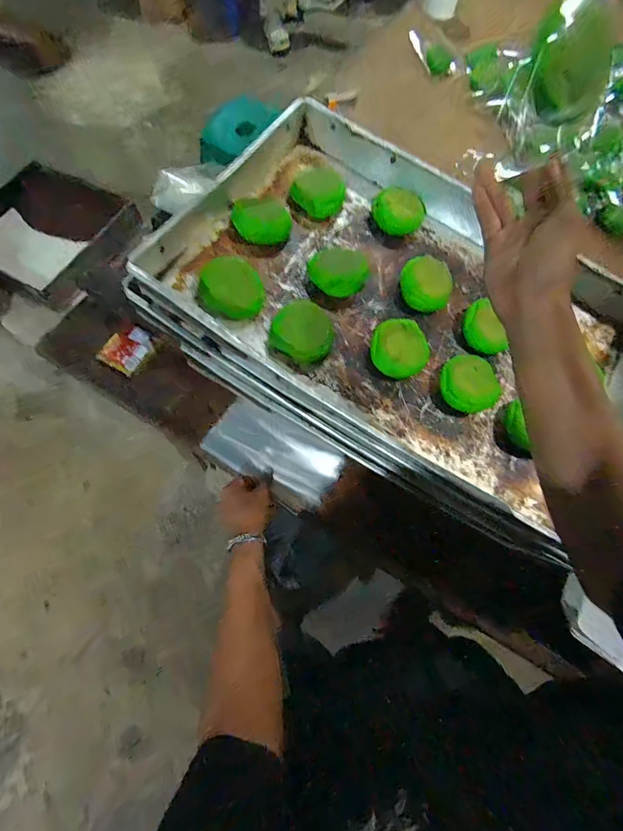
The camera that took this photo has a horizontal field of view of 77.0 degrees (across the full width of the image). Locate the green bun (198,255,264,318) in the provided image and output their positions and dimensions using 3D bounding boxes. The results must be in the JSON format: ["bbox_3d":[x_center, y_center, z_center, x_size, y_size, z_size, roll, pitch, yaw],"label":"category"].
[{"bbox_3d":[-0.102,-0.164,0.506,0.082,0.045,0.071,-27,72,-12],"label":"green bun"}]

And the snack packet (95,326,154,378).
[{"bbox_3d":[-0.316,-0.115,0.672,0.077,0.010,0.082,31,70,9],"label":"snack packet"}]

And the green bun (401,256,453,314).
[{"bbox_3d":[0.165,-0.191,0.557,0.073,0.045,0.068,1,69,-2],"label":"green bun"}]

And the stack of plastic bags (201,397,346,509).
[{"bbox_3d":[-0.059,0.056,0.626,0.208,0.024,0.113,28,70,8],"label":"stack of plastic bags"}]

